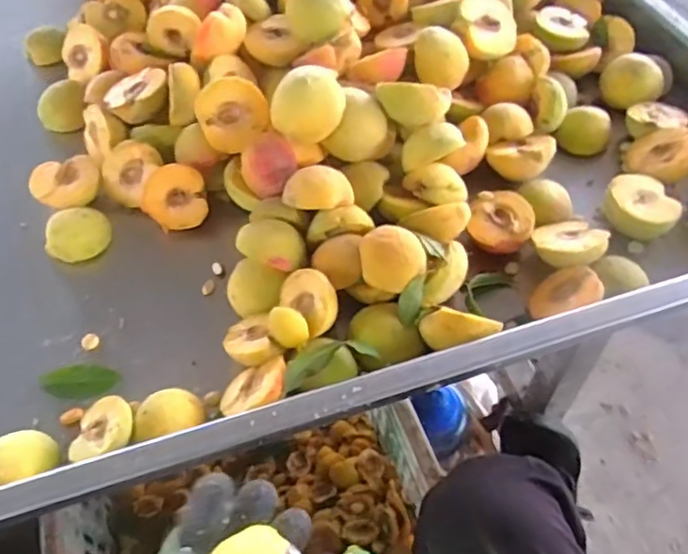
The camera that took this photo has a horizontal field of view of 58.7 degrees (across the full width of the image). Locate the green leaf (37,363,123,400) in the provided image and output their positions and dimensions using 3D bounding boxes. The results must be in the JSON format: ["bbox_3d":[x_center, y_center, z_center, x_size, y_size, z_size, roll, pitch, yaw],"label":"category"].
[{"bbox_3d":[-0.218,0.086,0.501,0.067,0.005,0.030,4,53,5],"label":"green leaf"}]

